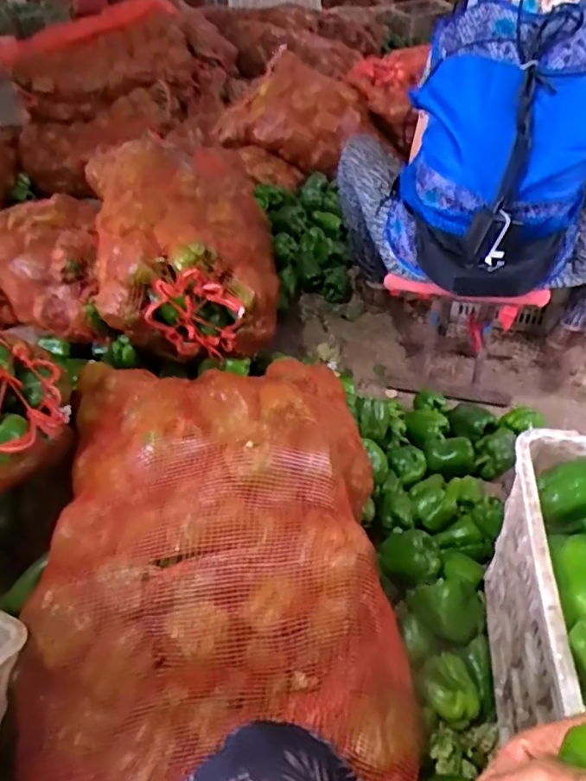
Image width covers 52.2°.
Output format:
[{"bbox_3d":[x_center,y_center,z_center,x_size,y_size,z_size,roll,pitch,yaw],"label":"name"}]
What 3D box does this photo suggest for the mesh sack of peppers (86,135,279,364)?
[{"bbox_3d":[-0.317,-0.413,1.650,0.434,0.366,0.881,-12,38,-9],"label":"mesh sack of peppers"}]

